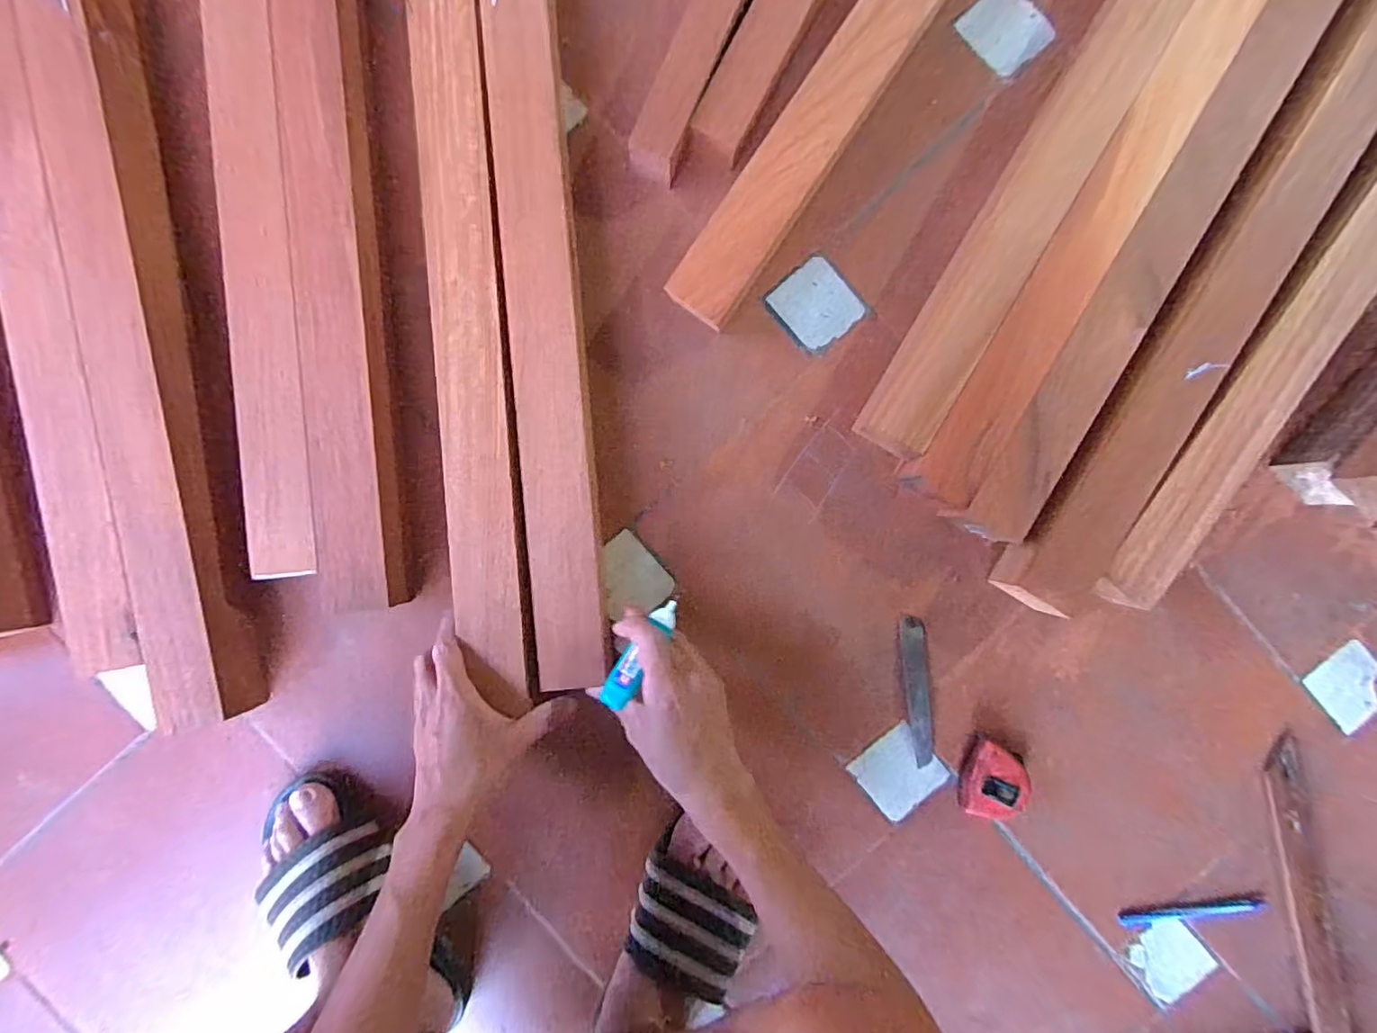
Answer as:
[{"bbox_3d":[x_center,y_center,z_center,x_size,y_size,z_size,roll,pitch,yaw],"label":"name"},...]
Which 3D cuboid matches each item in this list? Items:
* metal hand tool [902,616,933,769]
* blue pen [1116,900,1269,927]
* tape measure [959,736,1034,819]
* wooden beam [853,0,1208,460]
[{"bbox_3d":[0.214,0.162,0.550,0.022,0.004,0.138,-5,91,0],"label":"metal hand tool"},{"bbox_3d":[0.477,0.378,0.564,0.133,0.008,0.014,-7,91,0],"label":"blue pen"},{"bbox_3d":[0.281,0.239,0.539,0.053,0.032,0.064,11,91,-1],"label":"tape measure"},{"bbox_3d":[0.452,-0.533,0.520,0.071,0.058,1.103,30,91,-1],"label":"wooden beam"}]

